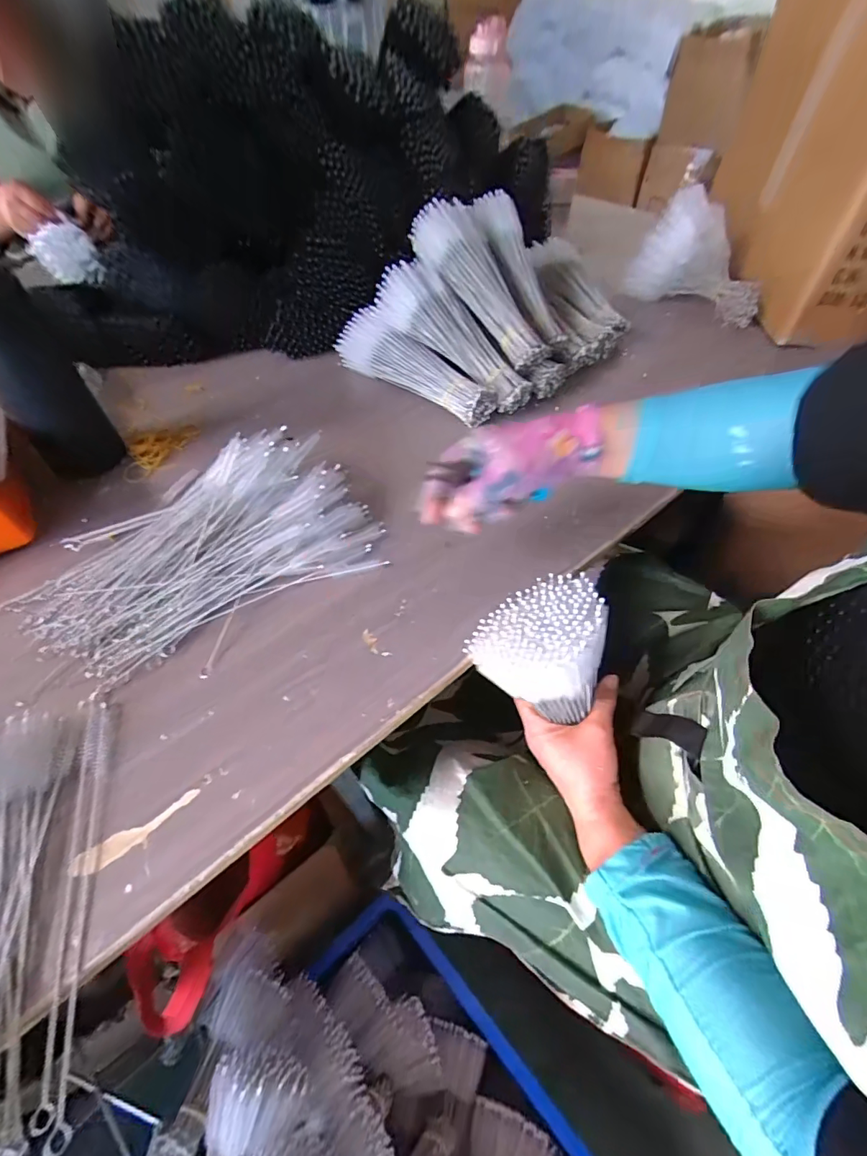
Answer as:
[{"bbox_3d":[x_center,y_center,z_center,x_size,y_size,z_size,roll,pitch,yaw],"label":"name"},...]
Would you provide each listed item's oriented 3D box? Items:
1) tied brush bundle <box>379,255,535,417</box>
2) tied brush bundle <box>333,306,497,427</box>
[{"bbox_3d":[0.032,-0.326,0.614,0.078,0.055,0.254,-39,80,-27],"label":"tied brush bundle"},{"bbox_3d":[-0.027,-0.289,0.622,0.259,0.054,0.064,36,59,23],"label":"tied brush bundle"}]

